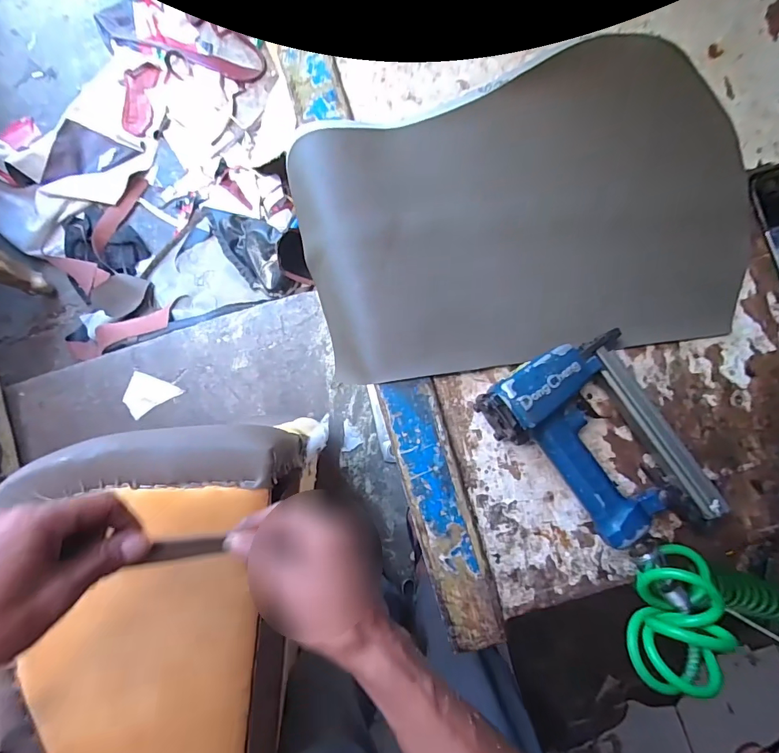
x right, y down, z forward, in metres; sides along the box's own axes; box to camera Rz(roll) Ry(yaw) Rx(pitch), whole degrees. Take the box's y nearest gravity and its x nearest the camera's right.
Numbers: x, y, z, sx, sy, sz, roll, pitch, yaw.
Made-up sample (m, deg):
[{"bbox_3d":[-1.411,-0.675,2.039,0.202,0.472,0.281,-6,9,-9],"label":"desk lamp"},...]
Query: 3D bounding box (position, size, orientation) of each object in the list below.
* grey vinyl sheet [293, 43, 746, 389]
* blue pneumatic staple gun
[{"bbox_3d":[0.122,-0.148,0.435,0.420,0.054,0.291,-15,88,-2],"label":"grey vinyl sheet"},{"bbox_3d":[0.186,0.060,0.377,0.138,0.045,0.204,-38,88,-2],"label":"blue pneumatic staple gun"}]

